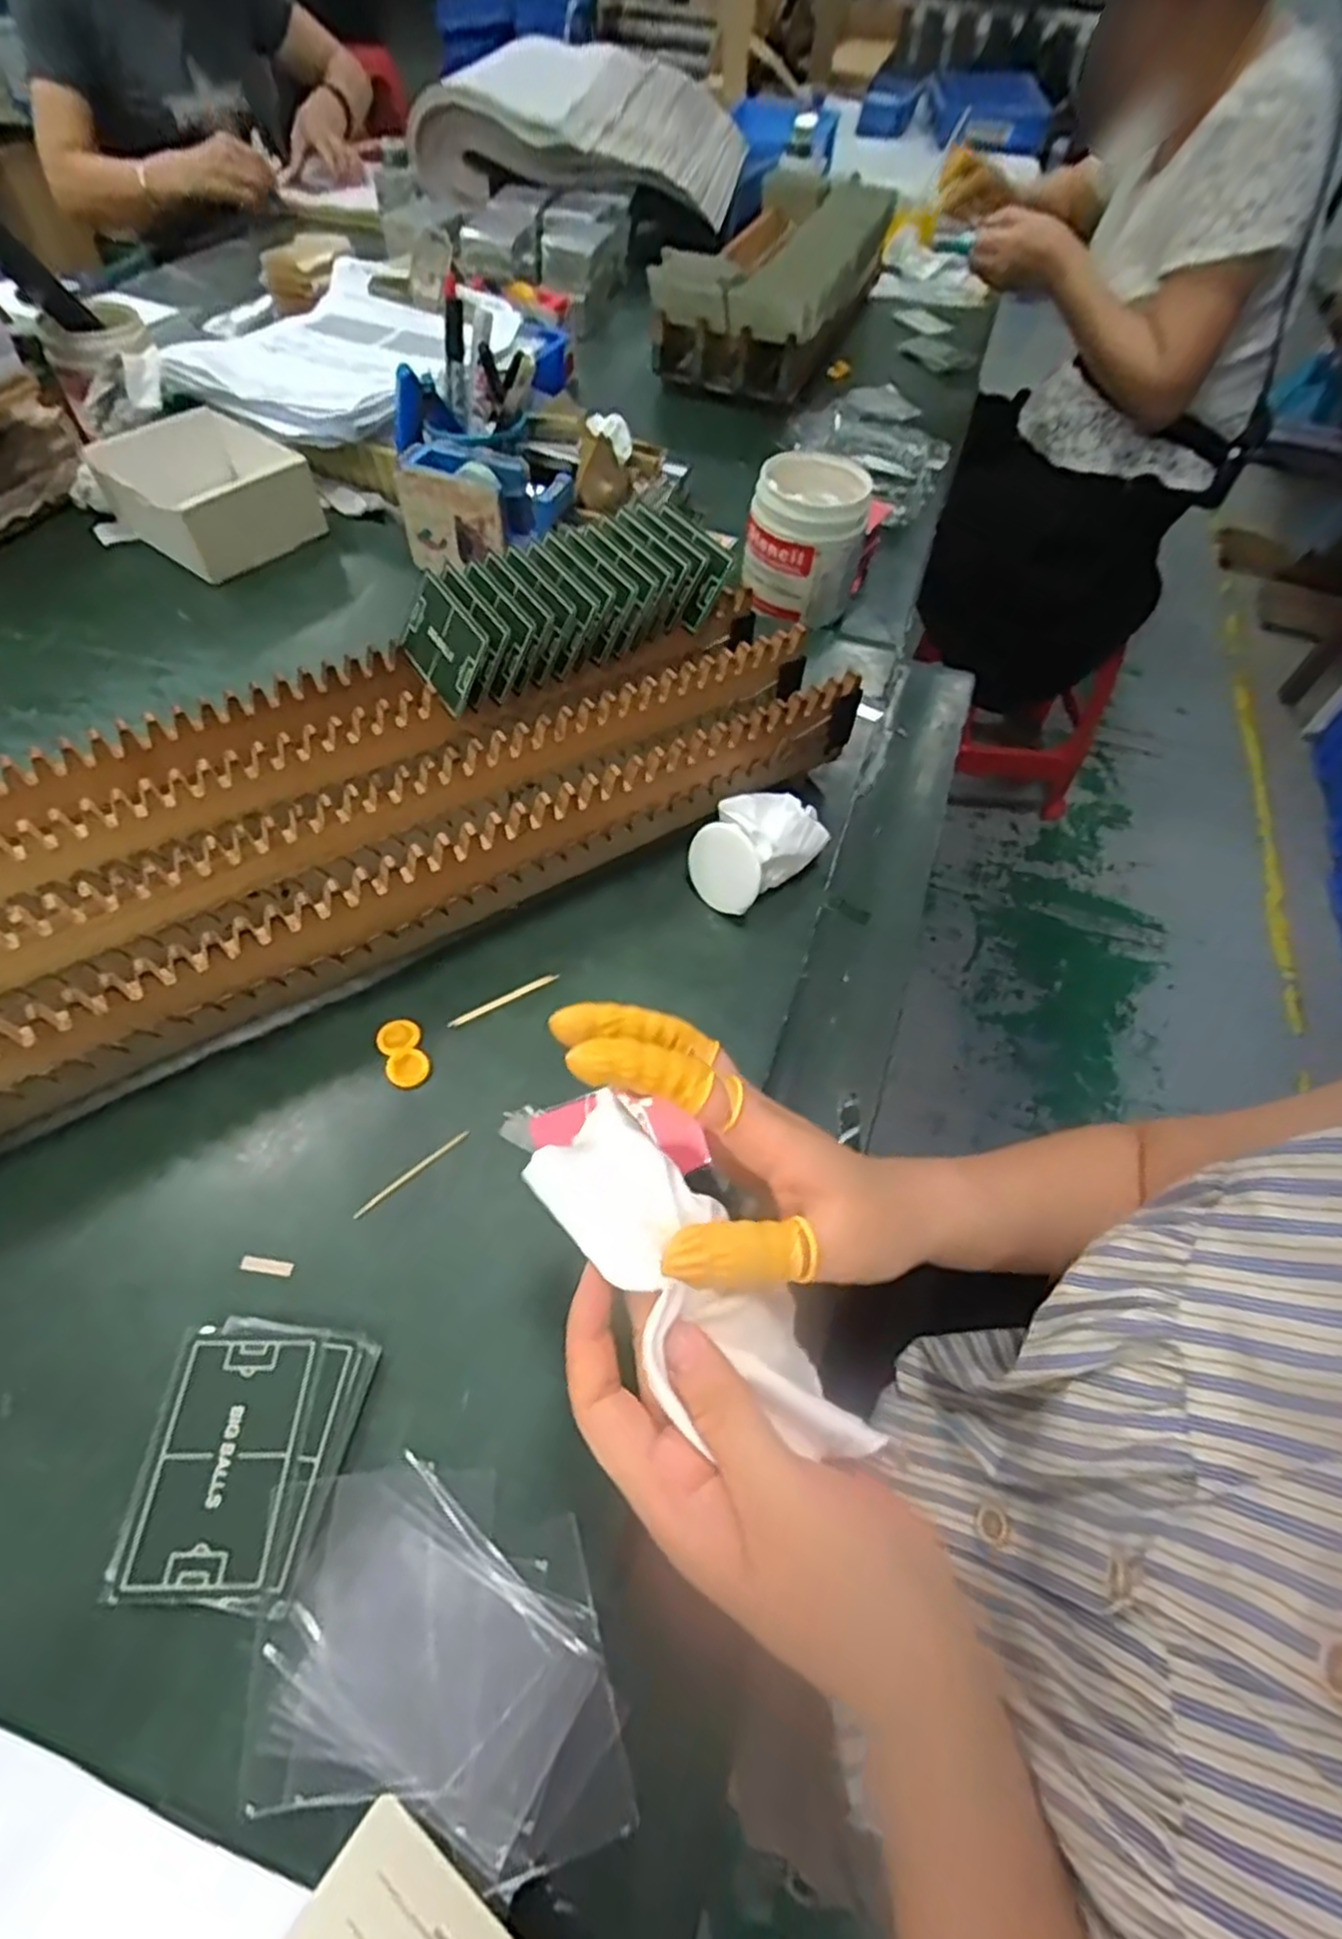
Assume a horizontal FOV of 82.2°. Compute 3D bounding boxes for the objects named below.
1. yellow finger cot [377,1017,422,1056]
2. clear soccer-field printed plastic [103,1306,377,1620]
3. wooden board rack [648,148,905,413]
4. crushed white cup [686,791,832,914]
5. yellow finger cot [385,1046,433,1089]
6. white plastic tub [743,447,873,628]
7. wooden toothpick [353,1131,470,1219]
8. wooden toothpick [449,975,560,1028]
[{"bbox_3d":[-0.144,0.035,0.407,0.022,0.004,0.021,1,56,-2],"label":"yellow finger cot"},{"bbox_3d":[-0.165,0.186,0.296,0.073,0.009,0.091,8,56,2],"label":"clear soccer-field printed plastic"},{"bbox_3d":[0.136,-0.868,0.964,0.192,0.114,0.442,19,57,9],"label":"wooden board rack"},{"bbox_3d":[0.049,-0.074,0.468,0.079,0.055,0.053,-34,64,-23],"label":"crushed white cup"},{"bbox_3d":[-0.135,0.051,0.396,0.022,0.004,0.021,1,56,-2],"label":"yellow finger cot"},{"bbox_3d":[0.114,-0.362,0.647,0.094,0.101,0.091,1,56,-2],"label":"white plastic tub"},{"bbox_3d":[-0.123,0.097,0.367,0.061,0.006,0.004,-39,67,-23],"label":"wooden toothpick"},{"bbox_3d":[-0.092,0.016,0.427,0.065,0.004,0.006,-28,63,-18],"label":"wooden toothpick"}]

